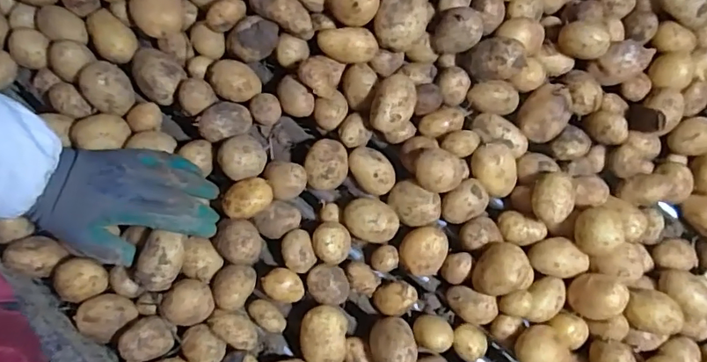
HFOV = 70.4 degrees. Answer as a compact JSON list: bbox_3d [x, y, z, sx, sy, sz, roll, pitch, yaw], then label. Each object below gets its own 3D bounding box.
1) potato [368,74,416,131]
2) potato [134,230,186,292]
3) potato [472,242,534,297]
[{"bbox_3d":[0.042,-0.085,0.545,0.044,0.034,0.060,20,93,22],"label":"potato"},{"bbox_3d":[-0.188,0.081,0.494,0.037,0.034,0.054,19,74,6],"label":"potato"},{"bbox_3d":[0.146,0.092,0.500,0.051,0.043,0.052,0,73,0],"label":"potato"}]

